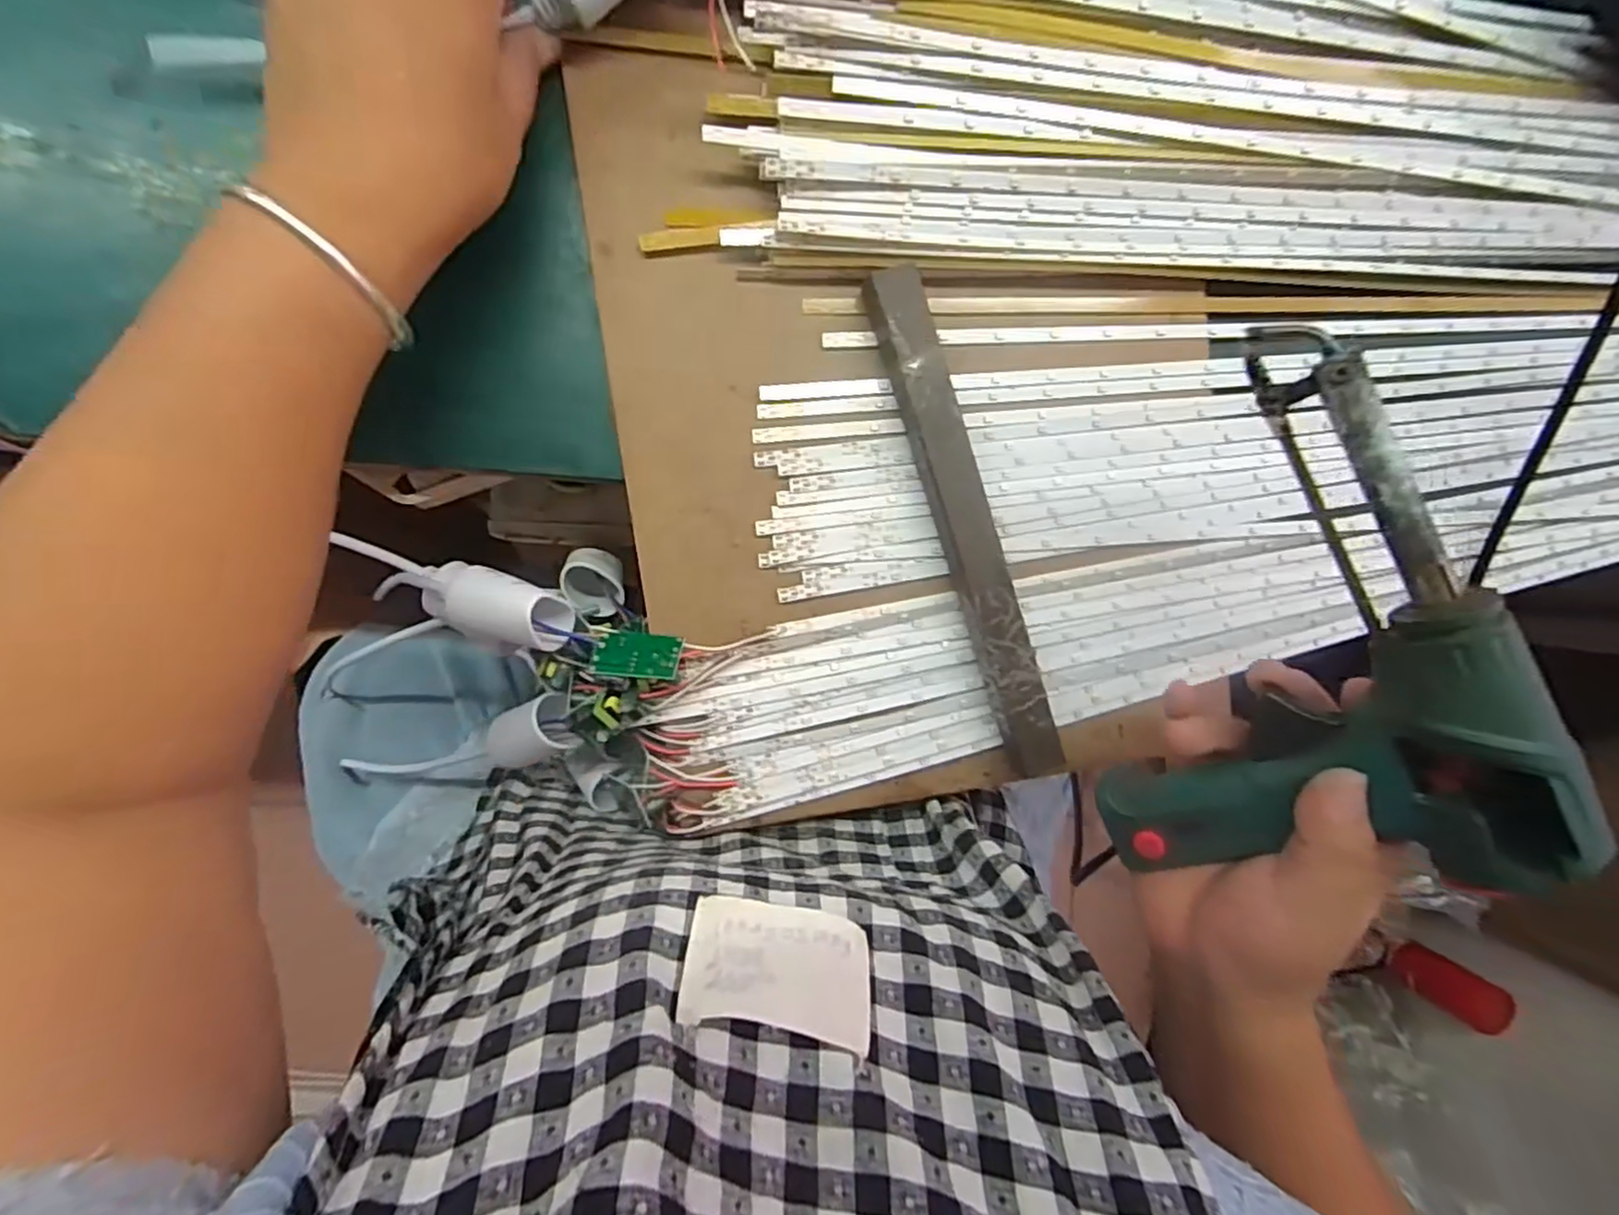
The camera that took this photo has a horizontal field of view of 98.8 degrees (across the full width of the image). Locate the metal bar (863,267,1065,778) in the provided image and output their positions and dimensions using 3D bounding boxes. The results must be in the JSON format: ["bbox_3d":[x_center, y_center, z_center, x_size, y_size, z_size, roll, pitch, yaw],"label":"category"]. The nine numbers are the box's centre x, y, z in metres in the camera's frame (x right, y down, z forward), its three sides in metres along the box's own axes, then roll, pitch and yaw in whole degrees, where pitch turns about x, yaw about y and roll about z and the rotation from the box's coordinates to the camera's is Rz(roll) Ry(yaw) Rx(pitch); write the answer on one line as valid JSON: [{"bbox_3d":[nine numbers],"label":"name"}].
[{"bbox_3d":[0.066,-0.032,0.296,0.023,0.018,0.213,-20,97,-5],"label":"metal bar"}]

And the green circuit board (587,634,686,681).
[{"bbox_3d":[-0.070,0.019,0.283,0.036,0.004,0.021,4,51,3],"label":"green circuit board"}]

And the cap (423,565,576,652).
[{"bbox_3d":[-0.129,0.000,0.284,0.056,0.026,0.028,13,93,4],"label":"cap"}]

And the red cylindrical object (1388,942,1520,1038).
[{"bbox_3d":[0.778,0.461,0.845,0.050,0.104,0.058,32,90,-9],"label":"red cylindrical object"}]

